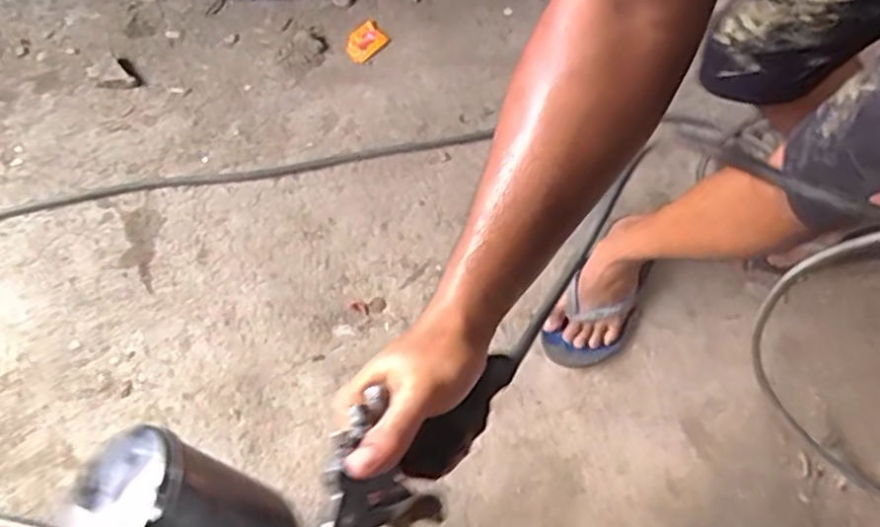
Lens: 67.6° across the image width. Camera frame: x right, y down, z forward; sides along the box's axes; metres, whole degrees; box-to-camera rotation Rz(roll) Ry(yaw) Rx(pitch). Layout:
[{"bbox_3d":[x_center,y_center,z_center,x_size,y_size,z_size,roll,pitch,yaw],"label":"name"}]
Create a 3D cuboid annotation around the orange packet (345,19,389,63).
[{"bbox_3d":[-0.150,-0.438,1.299,0.064,0.007,0.080,42,78,14],"label":"orange packet"}]

